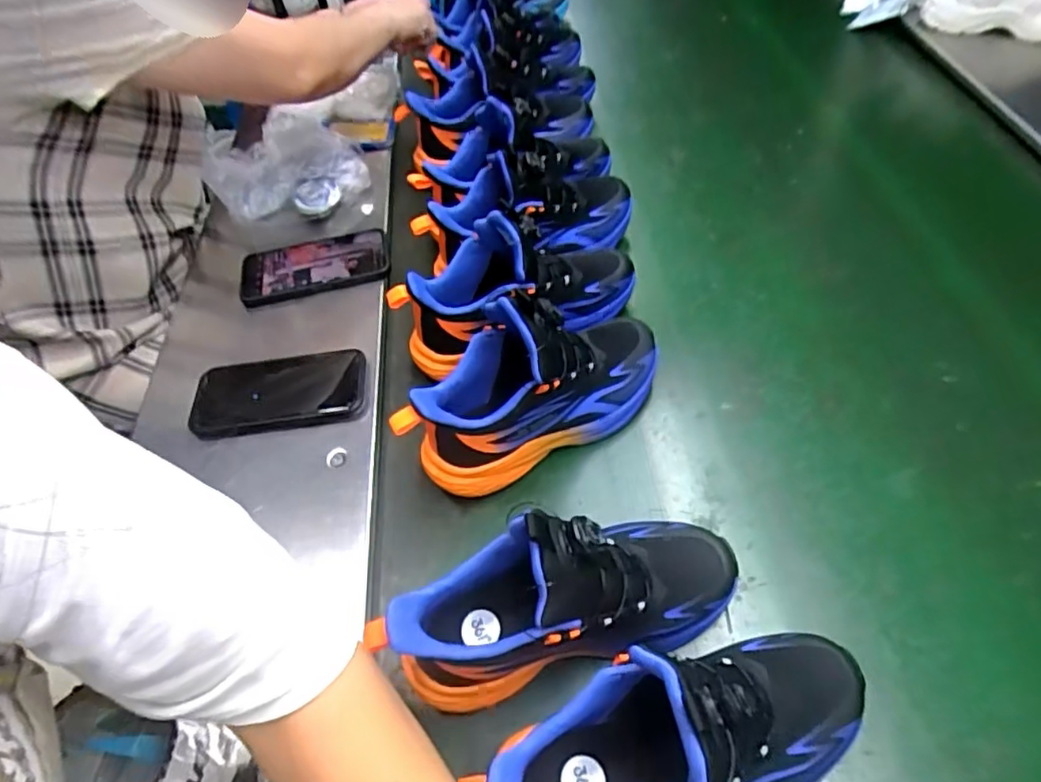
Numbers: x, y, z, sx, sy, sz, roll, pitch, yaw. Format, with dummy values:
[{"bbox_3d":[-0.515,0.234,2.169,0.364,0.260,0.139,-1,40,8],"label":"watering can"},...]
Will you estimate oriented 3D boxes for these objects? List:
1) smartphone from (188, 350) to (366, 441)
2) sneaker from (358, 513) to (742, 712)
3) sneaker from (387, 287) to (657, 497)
[{"bbox_3d":[-0.232,0.001,0.592,0.168,0.018,0.081,-8,52,0],"label":"smartphone"},{"bbox_3d":[0.028,0.133,0.406,0.246,0.138,0.077,-20,53,-9],"label":"sneaker"},{"bbox_3d":[0.014,-0.004,0.516,0.237,0.138,0.086,-25,54,-13],"label":"sneaker"}]

